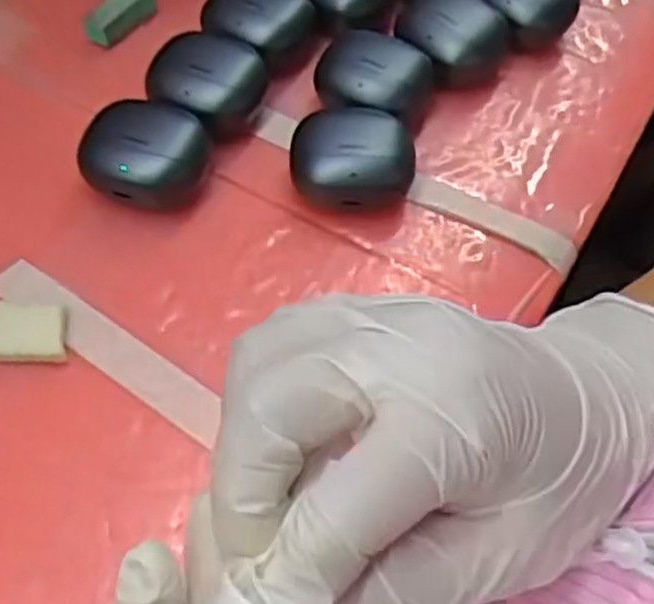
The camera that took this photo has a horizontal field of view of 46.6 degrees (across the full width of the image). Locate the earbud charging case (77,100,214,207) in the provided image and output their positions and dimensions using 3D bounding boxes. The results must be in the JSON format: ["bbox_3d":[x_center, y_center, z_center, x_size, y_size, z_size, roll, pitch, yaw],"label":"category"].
[{"bbox_3d":[-0.083,-0.069,0.348,0.049,0.032,0.050,28,62,13],"label":"earbud charging case"}]

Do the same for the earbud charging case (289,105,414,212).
[{"bbox_3d":[0.012,-0.064,0.351,0.055,0.032,0.046,9,59,3],"label":"earbud charging case"}]

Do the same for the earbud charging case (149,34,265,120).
[{"bbox_3d":[-0.059,-0.106,0.372,0.050,0.030,0.044,20,61,9],"label":"earbud charging case"}]

